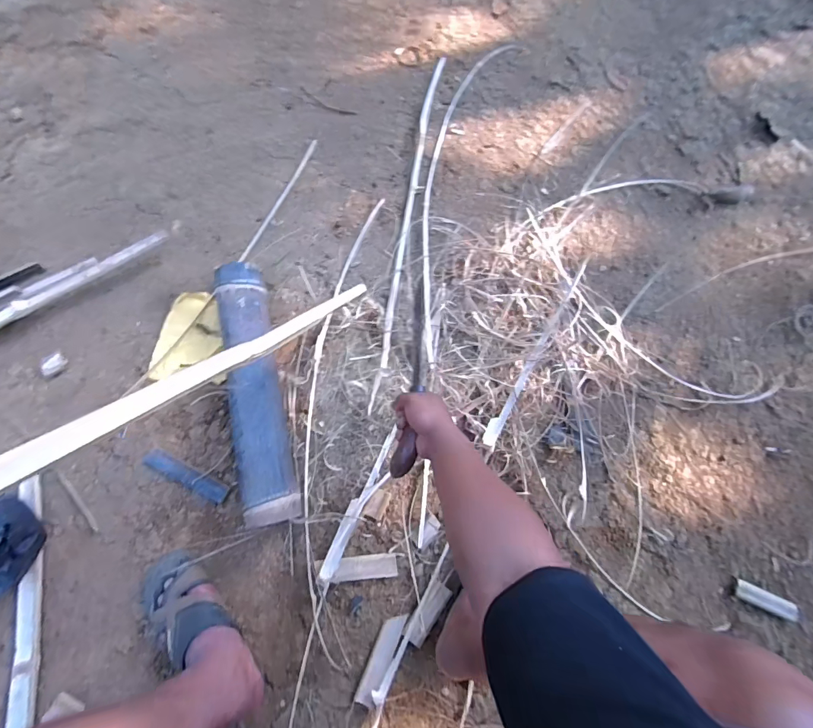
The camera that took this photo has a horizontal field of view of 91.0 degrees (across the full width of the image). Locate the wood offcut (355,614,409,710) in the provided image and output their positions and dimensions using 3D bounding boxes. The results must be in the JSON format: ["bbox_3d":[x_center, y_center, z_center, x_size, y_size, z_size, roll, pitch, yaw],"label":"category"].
[{"bbox_3d":[-0.040,0.479,0.654,0.035,0.004,0.135,14,63,24],"label":"wood offcut"}]

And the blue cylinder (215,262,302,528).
[{"bbox_3d":[-0.272,0.045,0.729,0.093,0.098,0.474,-13,78,-5],"label":"blue cylinder"}]

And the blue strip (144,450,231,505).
[{"bbox_3d":[-0.400,0.200,0.722,0.167,0.020,0.035,26,74,7],"label":"blue strip"}]

